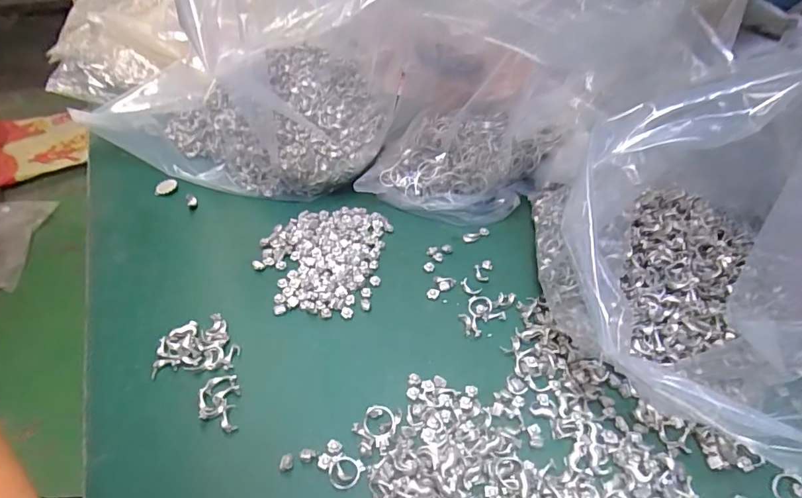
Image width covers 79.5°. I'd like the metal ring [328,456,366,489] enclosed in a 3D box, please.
[{"bbox_3d":[-0.035,0.143,0.308,0.021,0.004,0.019,10,45,5],"label":"metal ring"}]

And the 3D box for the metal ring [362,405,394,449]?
[{"bbox_3d":[-0.015,0.121,0.329,0.021,0.005,0.027,1,45,-4],"label":"metal ring"}]

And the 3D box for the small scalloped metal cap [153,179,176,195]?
[{"bbox_3d":[-0.245,-0.064,0.501,0.013,0.009,0.023,27,49,21],"label":"small scalloped metal cap"}]

